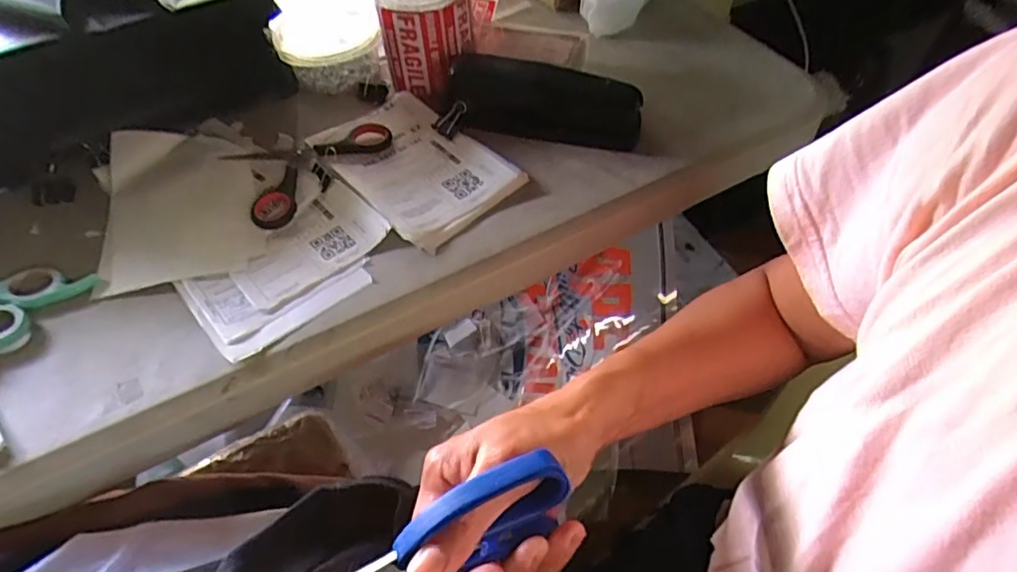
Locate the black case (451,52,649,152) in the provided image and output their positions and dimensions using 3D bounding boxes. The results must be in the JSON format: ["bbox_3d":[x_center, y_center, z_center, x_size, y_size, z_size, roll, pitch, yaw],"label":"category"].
[{"bbox_3d":[0.029,-0.147,0.461,0.151,0.049,0.039,8,50,7],"label":"black case"}]

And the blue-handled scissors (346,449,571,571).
[{"bbox_3d":[-0.046,0.116,0.239,0.151,0.053,0.021,-22,53,-12],"label":"blue-handled scissors"}]

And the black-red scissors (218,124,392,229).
[{"bbox_3d":[-0.149,-0.099,0.448,0.121,0.011,0.086,-27,55,-21],"label":"black-red scissors"}]

